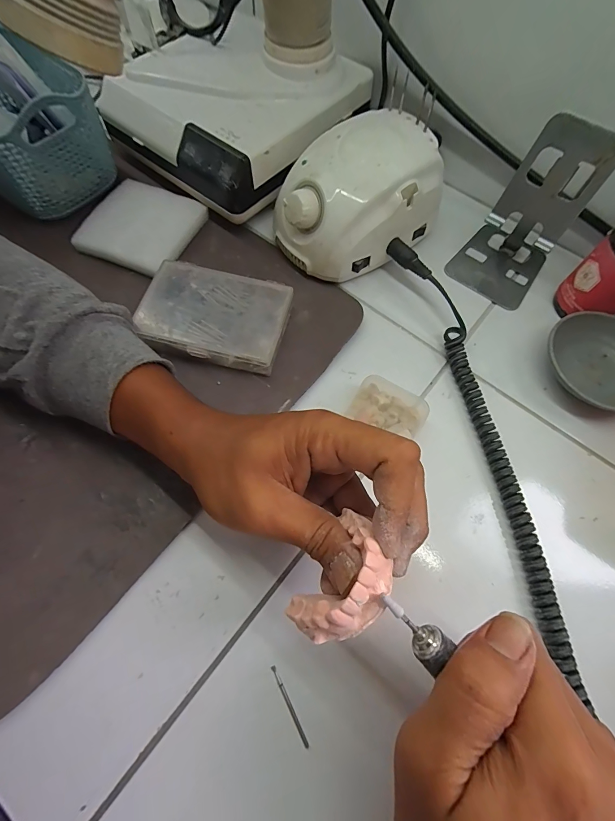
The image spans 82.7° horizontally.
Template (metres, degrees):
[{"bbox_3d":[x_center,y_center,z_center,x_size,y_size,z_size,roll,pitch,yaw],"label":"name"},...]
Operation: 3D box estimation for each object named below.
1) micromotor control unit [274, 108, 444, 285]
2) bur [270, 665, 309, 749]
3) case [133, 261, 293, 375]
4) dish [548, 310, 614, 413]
[{"bbox_3d":[0.043,-0.185,0.314,0.135,0.082,0.091,-32,73,-14],"label":"micromotor control unit"},{"bbox_3d":[-0.011,0.177,0.208,0.004,0.004,0.045,-26,72,-13],"label":"bur"},{"bbox_3d":[-0.077,-0.079,0.296,0.115,0.025,0.078,14,68,3],"label":"case"},{"bbox_3d":[0.248,-0.039,0.294,0.071,0.029,0.088,-3,68,-4],"label":"dish"}]

